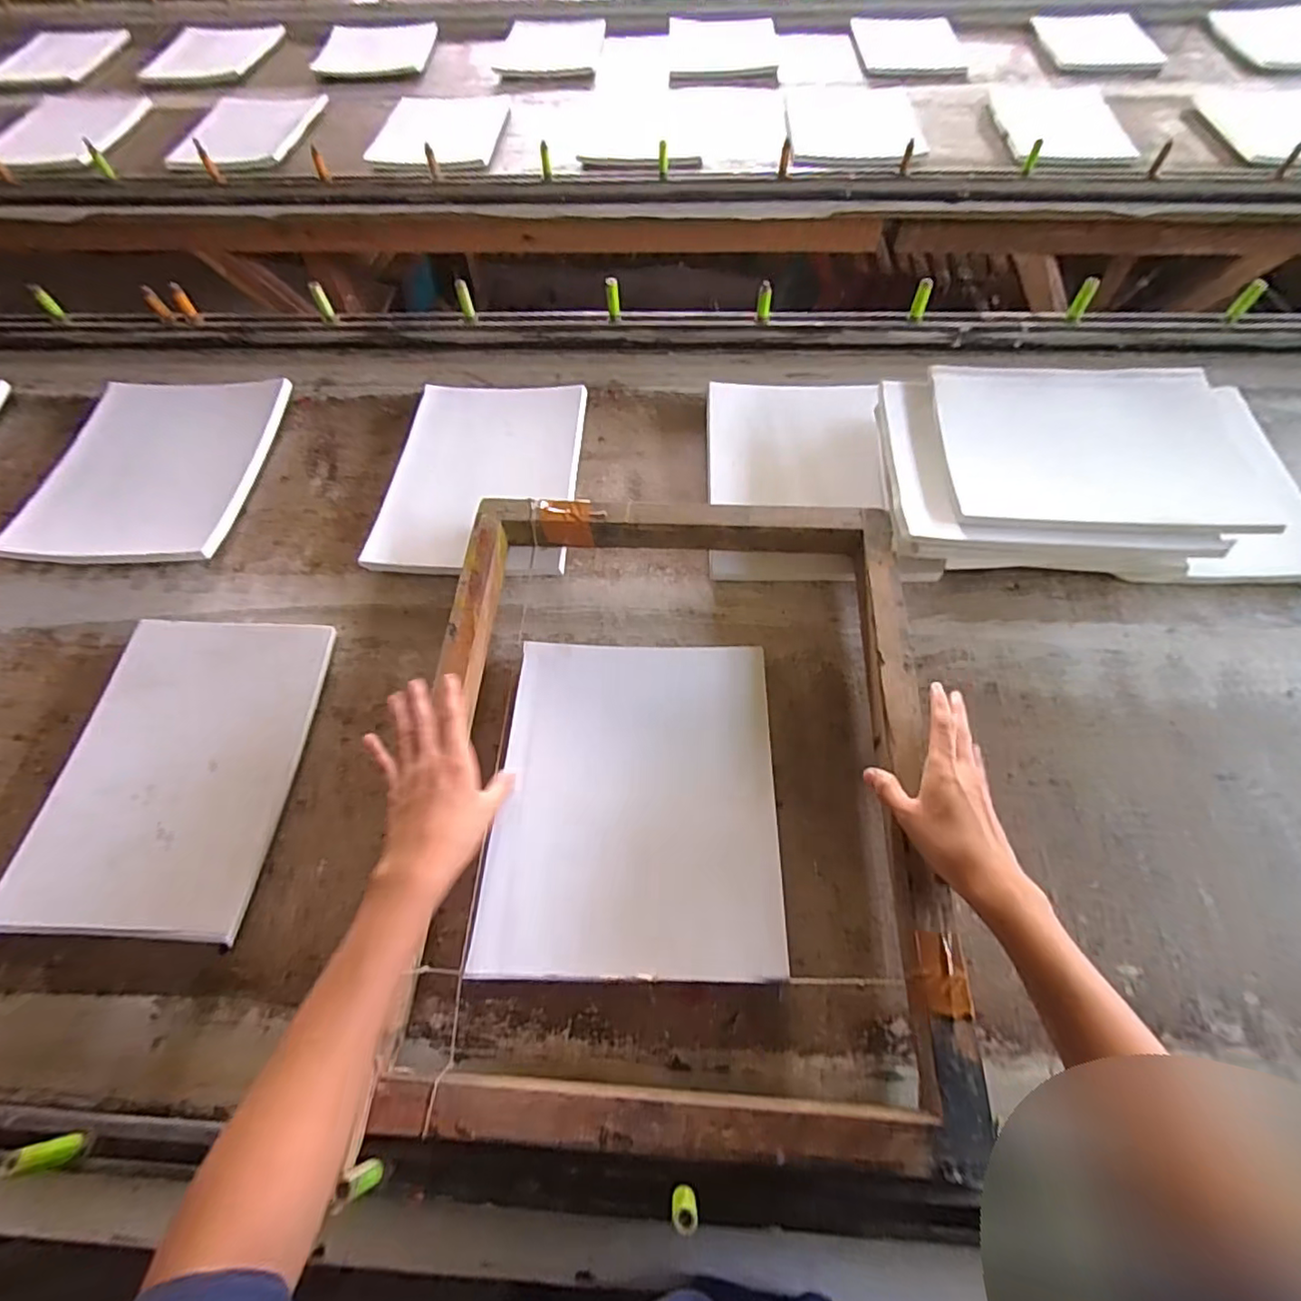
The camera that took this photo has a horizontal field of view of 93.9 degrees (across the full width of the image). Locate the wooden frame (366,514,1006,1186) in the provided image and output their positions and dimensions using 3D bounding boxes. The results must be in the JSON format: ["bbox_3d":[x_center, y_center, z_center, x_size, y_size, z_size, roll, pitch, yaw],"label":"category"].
[{"bbox_3d":[0.024,0.101,0.498,0.360,0.053,0.475,2,60,4],"label":"wooden frame"}]

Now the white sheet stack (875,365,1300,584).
[{"bbox_3d":[0.441,-0.177,0.601,0.413,0.098,0.213,1,60,3],"label":"white sheet stack"}]

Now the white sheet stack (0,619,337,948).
[{"bbox_3d":[-0.394,0.095,0.509,0.189,0.012,0.263,3,63,-1],"label":"white sheet stack"}]

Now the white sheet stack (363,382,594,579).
[{"bbox_3d":[-0.183,-0.197,0.678,0.201,0.032,0.268,2,60,3],"label":"white sheet stack"}]

